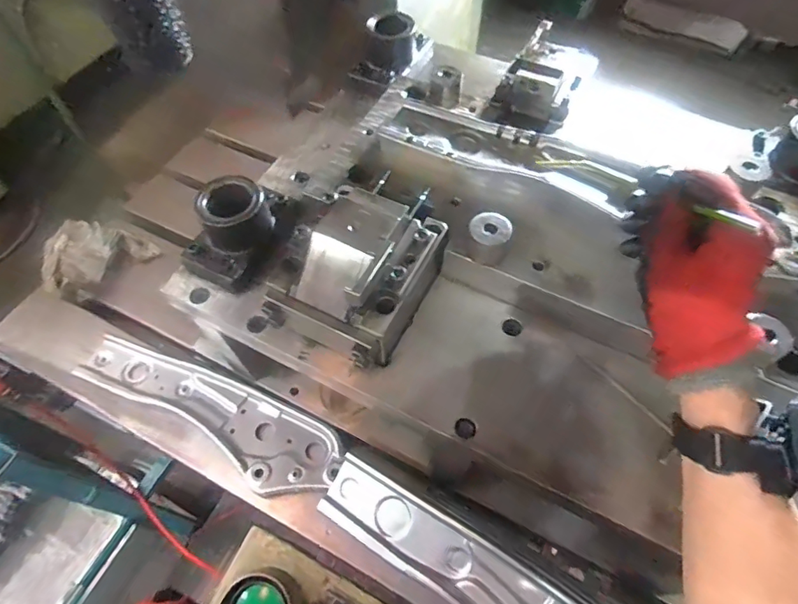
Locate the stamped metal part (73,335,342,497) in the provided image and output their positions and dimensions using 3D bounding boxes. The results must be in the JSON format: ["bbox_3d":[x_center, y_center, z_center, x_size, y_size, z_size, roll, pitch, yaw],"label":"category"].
[{"bbox_3d":[-0.268,0.155,0.683,0.404,0.028,0.109,22,61,13],"label":"stamped metal part"}]

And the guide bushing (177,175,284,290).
[{"bbox_3d":[-0.183,-0.086,0.528,0.084,0.063,0.125,30,64,18],"label":"guide bushing"}]

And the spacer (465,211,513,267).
[{"bbox_3d":[0.090,-0.062,0.485,0.041,0.041,0.040,0,59,0],"label":"spacer"}]

